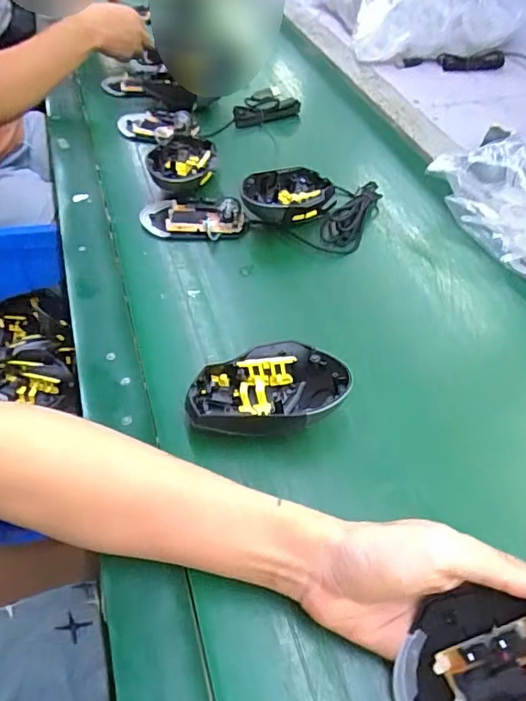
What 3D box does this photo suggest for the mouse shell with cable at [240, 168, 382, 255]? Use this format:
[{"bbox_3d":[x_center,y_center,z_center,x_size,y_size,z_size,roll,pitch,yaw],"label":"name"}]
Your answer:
[{"bbox_3d":[0.052,-0.158,0.561,0.139,0.047,0.110,14,45,8],"label":"mouse shell with cable"}]

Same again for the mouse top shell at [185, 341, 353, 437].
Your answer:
[{"bbox_3d":[0.002,0.034,0.395,0.116,0.050,0.077,6,46,0],"label":"mouse top shell"}]

